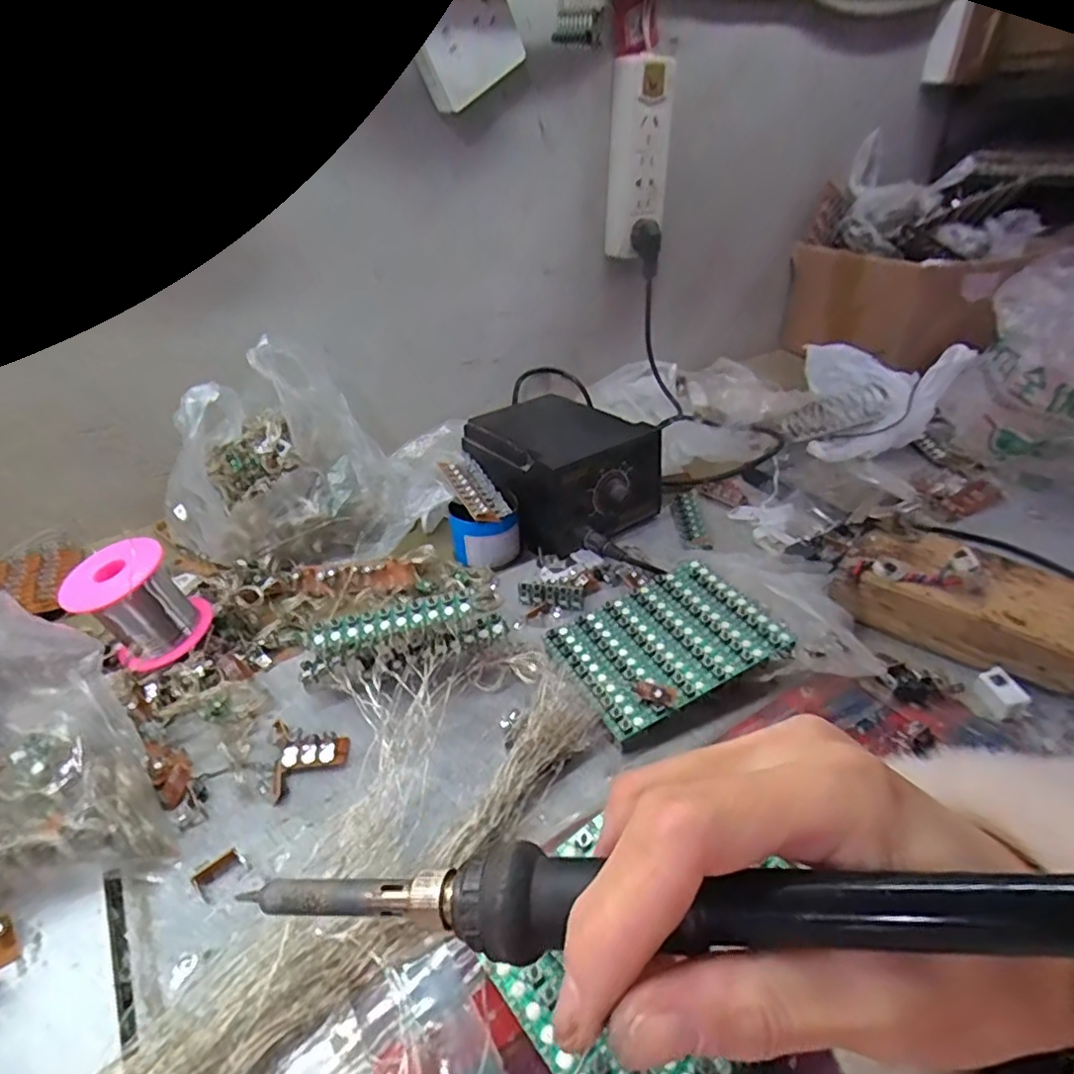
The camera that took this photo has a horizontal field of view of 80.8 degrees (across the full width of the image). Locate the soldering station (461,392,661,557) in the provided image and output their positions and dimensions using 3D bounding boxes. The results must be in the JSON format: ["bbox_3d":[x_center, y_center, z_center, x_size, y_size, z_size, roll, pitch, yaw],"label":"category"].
[{"bbox_3d":[0.018,-0.063,0.537,0.112,0.072,0.146,-29,44,-31],"label":"soldering station"}]

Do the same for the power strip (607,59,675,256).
[{"bbox_3d":[0.099,-0.362,0.608,0.058,0.162,0.022,-1,37,1],"label":"power strip"}]

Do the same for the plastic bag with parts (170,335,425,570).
[{"bbox_3d":[-0.184,-0.066,0.498,0.179,0.137,0.118,-23,41,-26],"label":"plastic bag with parts"}]

